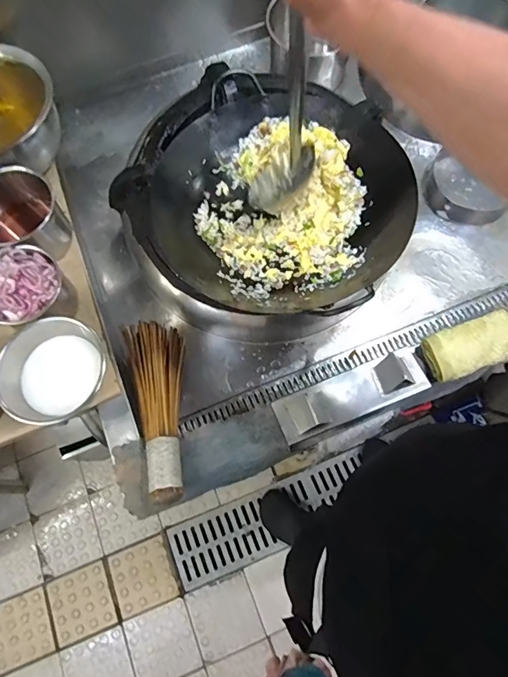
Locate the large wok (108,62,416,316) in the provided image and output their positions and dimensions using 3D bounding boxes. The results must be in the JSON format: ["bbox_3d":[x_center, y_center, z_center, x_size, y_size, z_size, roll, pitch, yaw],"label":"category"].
[{"bbox_3d":[0.017,-0.250,0.740,0.483,0.106,0.411,33,74,12],"label":"large wok"}]

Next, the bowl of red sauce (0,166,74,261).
[{"bbox_3d":[-0.410,-0.205,0.745,0.143,0.134,0.114,-42,77,-11],"label":"bowl of red sauce"}]

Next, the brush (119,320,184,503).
[{"bbox_3d":[-0.152,0.101,0.675,0.087,0.055,0.296,-13,73,-3],"label":"brush"}]

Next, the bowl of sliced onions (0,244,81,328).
[{"bbox_3d":[-0.383,-0.076,0.710,0.136,0.087,0.135,0,73,1],"label":"bowl of sliced onions"}]

